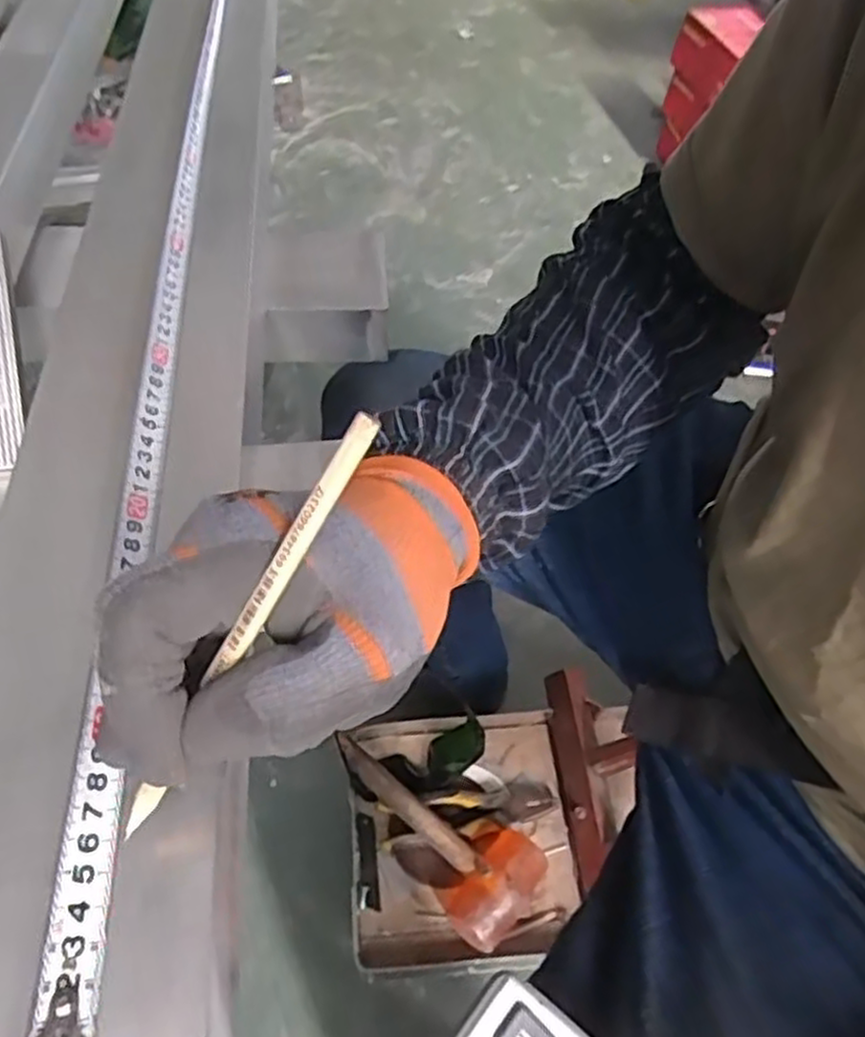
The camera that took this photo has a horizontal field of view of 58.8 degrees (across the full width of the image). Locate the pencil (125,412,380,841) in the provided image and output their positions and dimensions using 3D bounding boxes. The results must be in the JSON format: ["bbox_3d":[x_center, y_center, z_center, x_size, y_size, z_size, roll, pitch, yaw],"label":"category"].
[{"bbox_3d":[-0.053,0.030,0.226,0.007,0.005,0.139,36,100,26],"label":"pencil"}]

